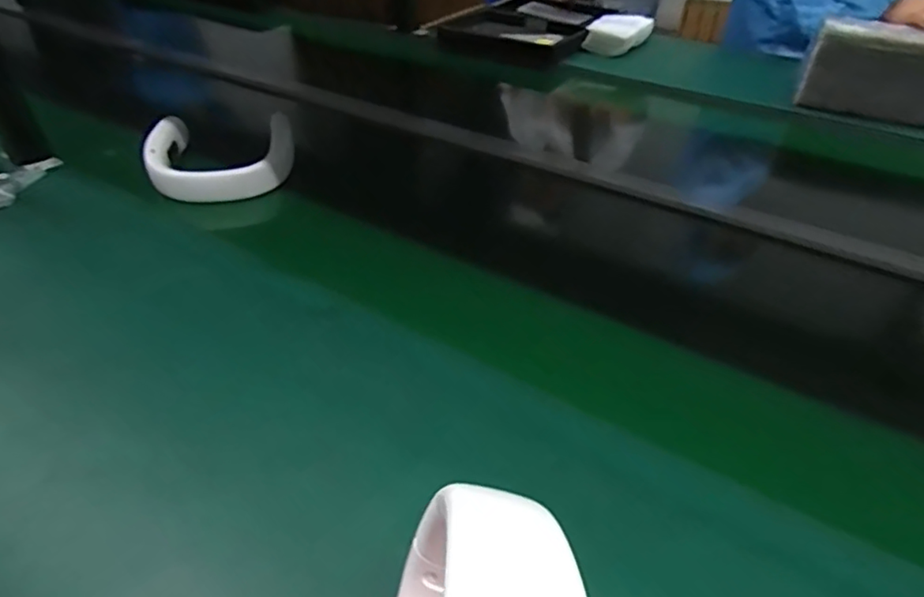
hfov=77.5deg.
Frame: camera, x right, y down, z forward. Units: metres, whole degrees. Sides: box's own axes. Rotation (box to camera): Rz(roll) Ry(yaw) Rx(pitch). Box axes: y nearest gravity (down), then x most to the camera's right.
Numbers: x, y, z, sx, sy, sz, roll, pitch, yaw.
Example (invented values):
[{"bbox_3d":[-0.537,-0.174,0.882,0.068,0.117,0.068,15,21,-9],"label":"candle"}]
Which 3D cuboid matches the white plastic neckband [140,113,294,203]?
[{"bbox_3d":[-0.326,-0.196,0.790,0.187,0.068,0.183,-12,41,-15],"label":"white plastic neckband"}]

